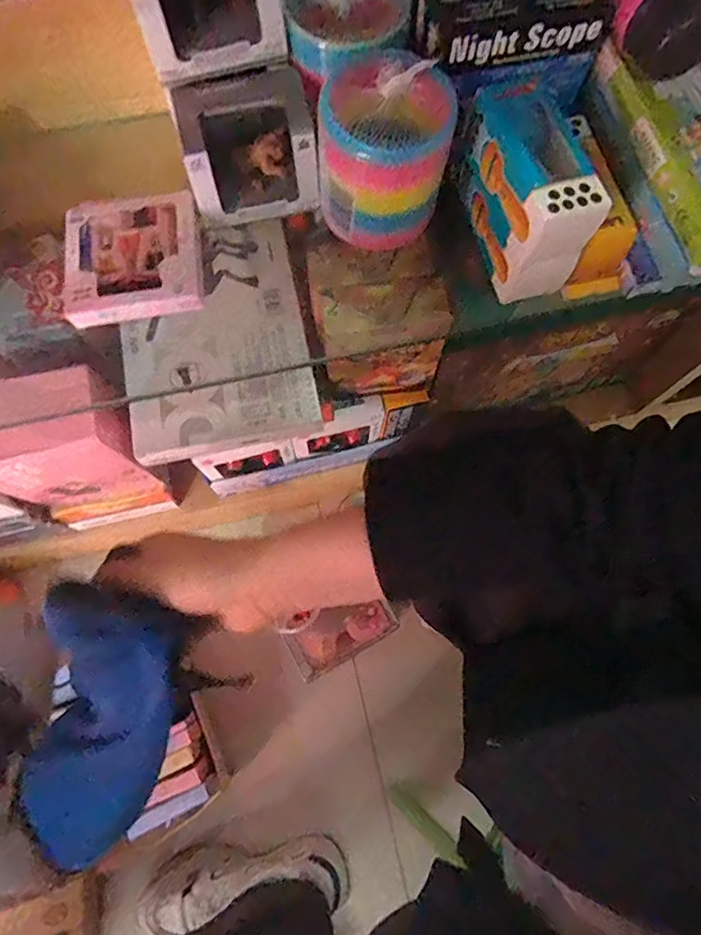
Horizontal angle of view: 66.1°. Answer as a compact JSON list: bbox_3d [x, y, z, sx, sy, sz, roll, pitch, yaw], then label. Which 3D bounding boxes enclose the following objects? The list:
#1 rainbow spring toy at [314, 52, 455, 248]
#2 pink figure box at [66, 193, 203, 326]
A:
[{"bbox_3d":[0.026,-0.242,0.414,0.093,0.092,0.097,0,73,-1],"label":"rainbow spring toy"},{"bbox_3d":[-0.174,-0.168,0.431,0.108,0.015,0.103,-7,73,-3],"label":"pink figure box"}]

